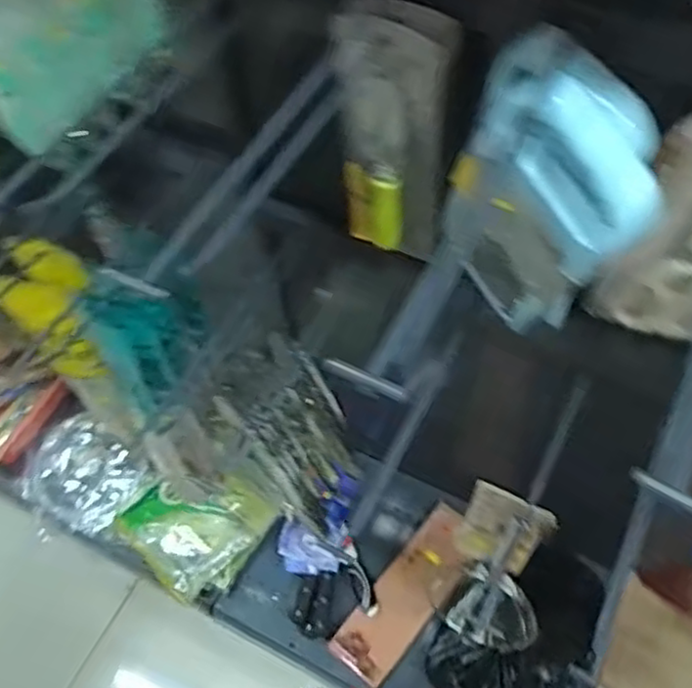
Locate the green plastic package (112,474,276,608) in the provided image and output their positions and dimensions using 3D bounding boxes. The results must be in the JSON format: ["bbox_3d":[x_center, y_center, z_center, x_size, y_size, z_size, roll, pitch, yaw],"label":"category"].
[{"bbox_3d":[-0.292,0.330,1.348,0.243,0.074,0.225,32,66,21],"label":"green plastic package"}]

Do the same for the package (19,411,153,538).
[{"bbox_3d":[-0.523,0.265,1.444,0.246,0.070,0.192,32,66,21],"label":"package"}]

